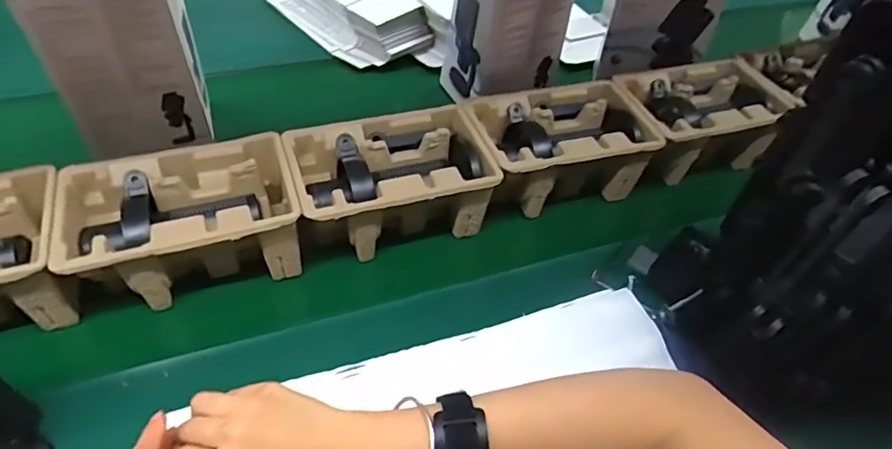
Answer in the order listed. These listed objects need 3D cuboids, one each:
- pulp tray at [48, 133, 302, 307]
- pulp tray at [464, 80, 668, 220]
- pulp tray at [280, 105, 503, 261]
[{"bbox_3d":[-0.276,-0.001,0.607,0.225,0.108,0.145,-16,47,-15],"label":"pulp tray"},{"bbox_3d":[0.148,-0.096,0.741,0.224,0.113,0.153,-9,46,-9],"label":"pulp tray"},{"bbox_3d":[-0.064,-0.047,0.676,0.222,0.114,0.143,-16,47,-15],"label":"pulp tray"}]

